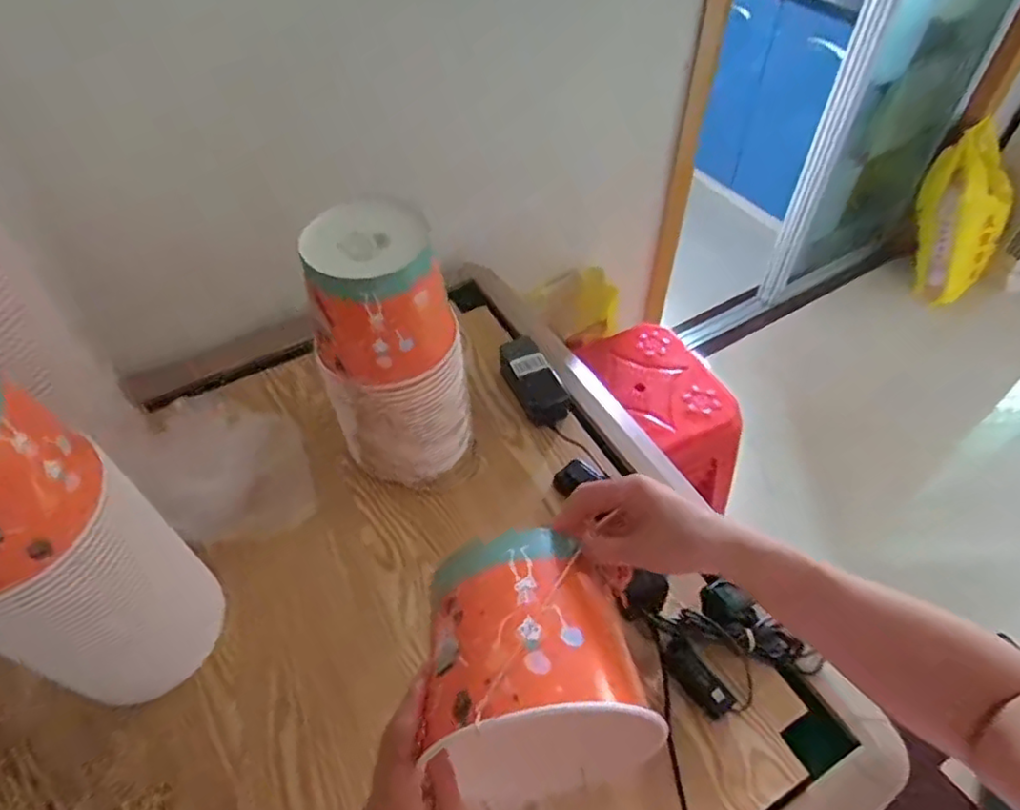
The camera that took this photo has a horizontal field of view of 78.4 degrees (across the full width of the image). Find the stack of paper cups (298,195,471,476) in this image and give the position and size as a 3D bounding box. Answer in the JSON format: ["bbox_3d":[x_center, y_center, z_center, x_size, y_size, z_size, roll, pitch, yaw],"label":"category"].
[{"bbox_3d":[-0.136,-0.047,0.729,0.153,0.326,0.134,-14,51,-11],"label":"stack of paper cups"}]

